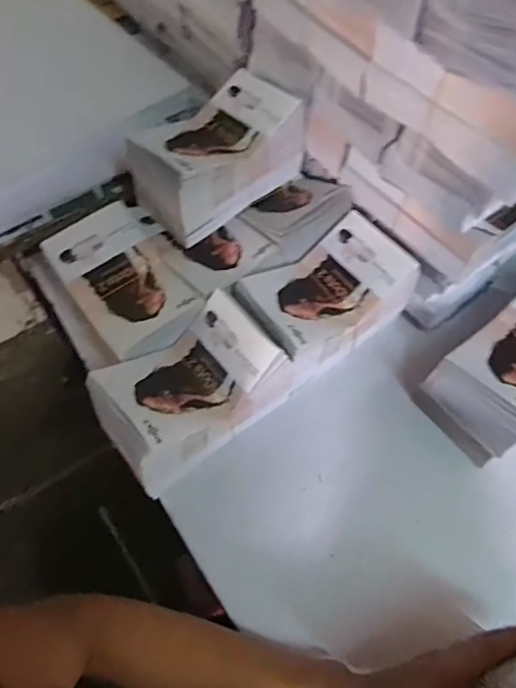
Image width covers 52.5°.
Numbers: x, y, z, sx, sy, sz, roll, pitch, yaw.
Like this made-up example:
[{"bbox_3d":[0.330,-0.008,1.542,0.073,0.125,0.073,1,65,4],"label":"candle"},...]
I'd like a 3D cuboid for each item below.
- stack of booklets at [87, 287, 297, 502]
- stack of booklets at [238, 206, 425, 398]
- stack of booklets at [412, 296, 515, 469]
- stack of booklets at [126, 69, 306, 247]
[{"bbox_3d":[-0.062,0.048,0.515,0.174,0.108,0.112,-36,69,-19],"label":"stack of booklets"},{"bbox_3d":[0.071,-0.045,0.573,0.178,0.093,0.108,-33,68,-18],"label":"stack of booklets"},{"bbox_3d":[0.269,0.024,0.545,0.183,0.094,0.102,-36,69,-19],"label":"stack of booklets"},{"bbox_3d":[-0.047,-0.215,0.587,0.174,0.085,0.118,-41,70,-21],"label":"stack of booklets"}]

